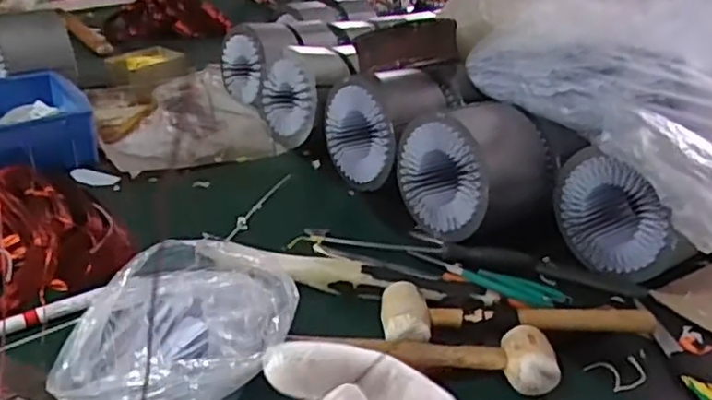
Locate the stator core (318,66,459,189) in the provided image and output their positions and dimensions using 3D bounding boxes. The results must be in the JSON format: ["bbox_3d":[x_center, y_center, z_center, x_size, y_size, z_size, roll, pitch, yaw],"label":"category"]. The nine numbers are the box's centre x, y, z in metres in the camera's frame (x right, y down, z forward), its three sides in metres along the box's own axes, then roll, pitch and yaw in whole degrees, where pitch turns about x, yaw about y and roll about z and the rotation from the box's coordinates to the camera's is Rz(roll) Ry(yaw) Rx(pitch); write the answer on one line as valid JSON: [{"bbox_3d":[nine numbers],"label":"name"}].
[{"bbox_3d":[0.044,-0.110,0.963,0.128,0.143,0.161,-24,39,-39],"label":"stator core"}]

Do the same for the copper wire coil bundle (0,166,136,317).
[{"bbox_3d":[-0.392,0.059,0.685,0.200,0.077,0.287,15,31,21],"label":"copper wire coil bundle"}]

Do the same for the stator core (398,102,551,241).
[{"bbox_3d":[0.147,-0.043,0.854,0.132,0.134,0.156,-20,36,-35],"label":"stator core"}]

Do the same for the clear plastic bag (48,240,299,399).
[{"bbox_3d":[-0.146,0.109,0.550,0.188,0.097,0.141,-5,30,-13],"label":"clear plastic bag"}]

